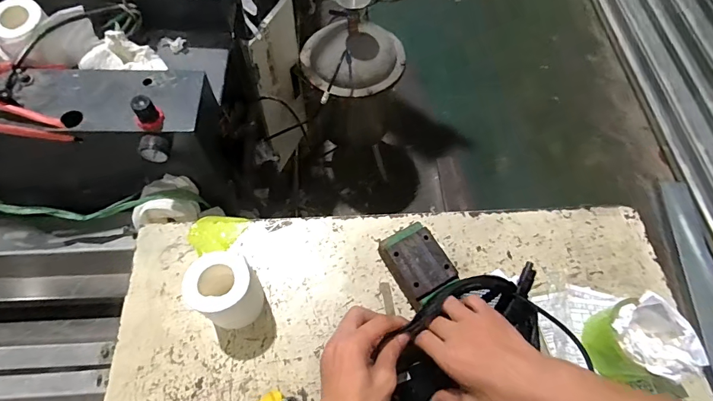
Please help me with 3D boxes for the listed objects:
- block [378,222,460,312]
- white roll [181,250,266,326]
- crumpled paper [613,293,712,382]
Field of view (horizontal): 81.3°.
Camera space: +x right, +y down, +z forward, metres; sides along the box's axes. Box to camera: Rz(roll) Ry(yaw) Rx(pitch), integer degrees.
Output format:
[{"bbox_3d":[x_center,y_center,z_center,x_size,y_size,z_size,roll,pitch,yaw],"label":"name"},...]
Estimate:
[{"bbox_3d":[0.087,0.092,0.594,0.070,0.051,0.104,-27,67,-15],"label":"block"},{"bbox_3d":[-0.169,0.113,0.541,0.077,0.105,0.081,-11,64,-7],"label":"white roll"},{"bbox_3d":[0.363,0.165,0.490,0.074,0.052,0.103,-35,69,-18],"label":"crumpled paper"}]

